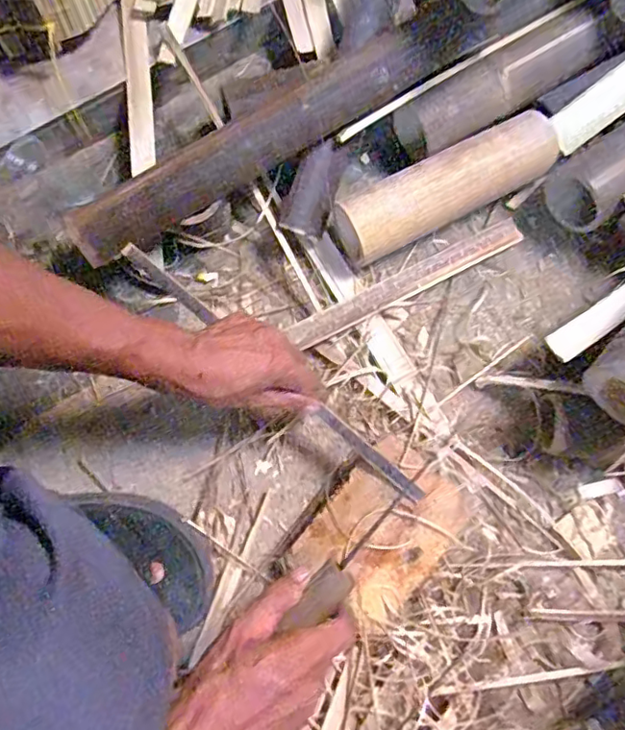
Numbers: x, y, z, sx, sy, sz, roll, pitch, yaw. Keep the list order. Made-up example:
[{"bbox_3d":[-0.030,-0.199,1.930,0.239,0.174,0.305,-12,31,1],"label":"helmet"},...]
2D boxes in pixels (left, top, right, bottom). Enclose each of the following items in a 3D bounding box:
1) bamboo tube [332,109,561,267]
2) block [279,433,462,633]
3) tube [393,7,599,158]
[{"bbox_3d":[0.136,-0.182,0.598,0.239,0.077,0.065,-26,78,-8],"label":"bamboo tube"},{"bbox_3d":[0.062,0.158,0.541,0.124,0.045,0.155,39,78,7],"label":"block"},{"bbox_3d":[0.198,-0.297,0.607,0.218,0.065,0.069,-32,80,-7],"label":"tube"}]

